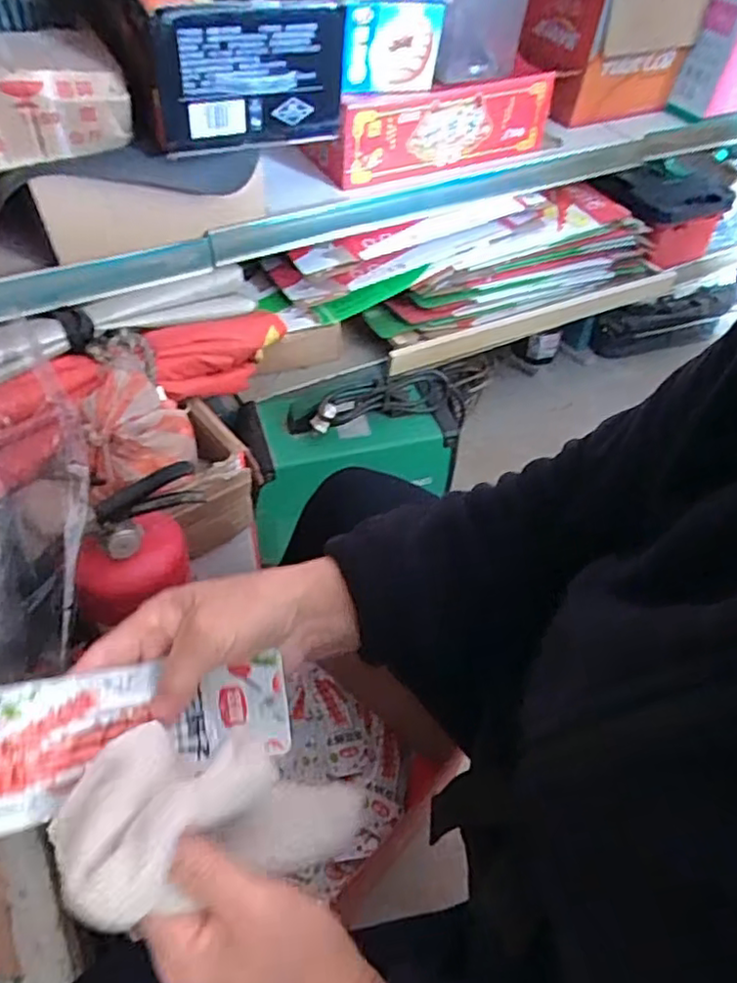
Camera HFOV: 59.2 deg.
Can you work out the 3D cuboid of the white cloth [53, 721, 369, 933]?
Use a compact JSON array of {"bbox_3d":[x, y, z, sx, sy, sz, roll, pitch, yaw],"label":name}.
[{"bbox_3d":[-0.059,0.152,0.312,0.065,0.158,0.073,-42,47,21],"label":"white cloth"}]

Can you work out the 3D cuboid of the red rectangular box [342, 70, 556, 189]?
[{"bbox_3d":[0.134,-0.632,1.119,0.407,0.128,0.072,-24,52,-22],"label":"red rectangular box"}]

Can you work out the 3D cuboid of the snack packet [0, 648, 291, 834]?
[{"bbox_3d":[-0.126,0.120,0.326,0.173,0.020,0.064,-5,78,-27],"label":"snack packet"}]

